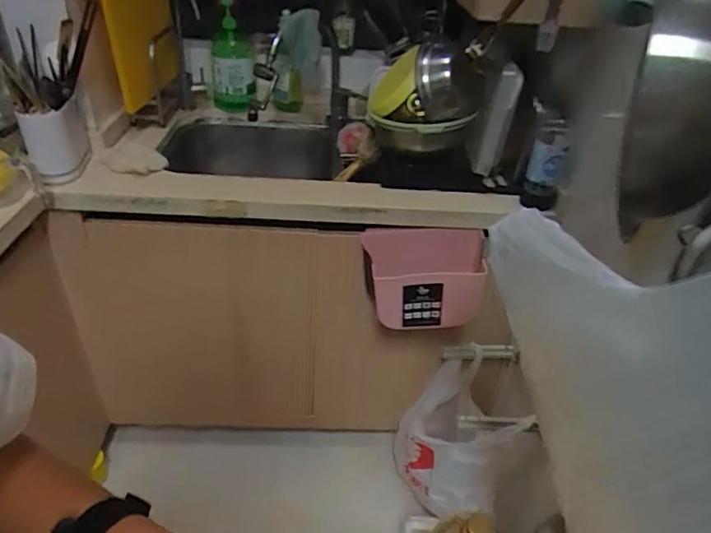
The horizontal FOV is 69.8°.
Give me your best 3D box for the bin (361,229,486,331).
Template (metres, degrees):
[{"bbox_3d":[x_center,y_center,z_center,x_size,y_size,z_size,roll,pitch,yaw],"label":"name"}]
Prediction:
[{"bbox_3d":[0.139,0.023,1.035,0.253,0.147,0.151,4,36,-1],"label":"bin"}]

